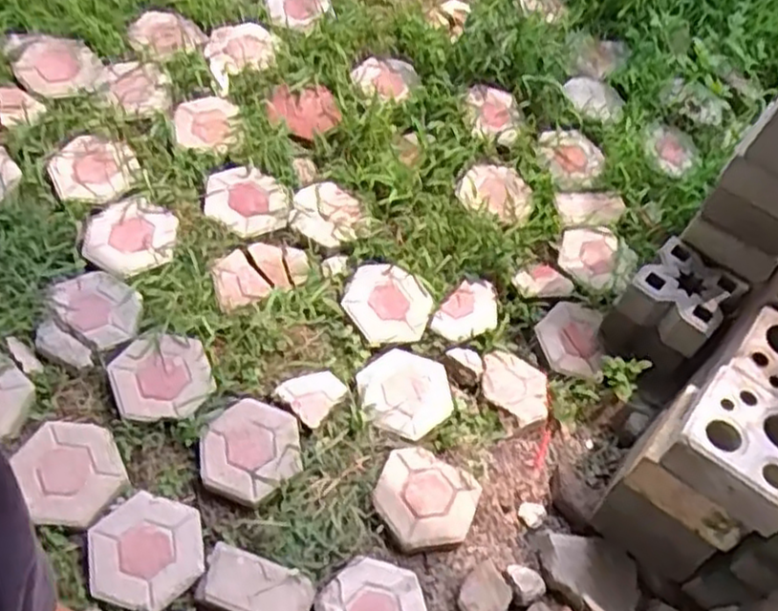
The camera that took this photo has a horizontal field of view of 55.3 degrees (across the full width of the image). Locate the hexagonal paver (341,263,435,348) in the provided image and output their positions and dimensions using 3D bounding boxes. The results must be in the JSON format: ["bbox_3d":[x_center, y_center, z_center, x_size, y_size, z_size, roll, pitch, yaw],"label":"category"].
[{"bbox_3d":[-0.002,-0.003,1.703,0.184,0.033,0.198,-27,66,-23],"label":"hexagonal paver"}]

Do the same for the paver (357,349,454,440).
[{"bbox_3d":[0.035,0.185,1.581,0.191,0.047,0.205,-7,60,-13],"label":"paver"}]

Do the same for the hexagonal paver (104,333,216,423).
[{"bbox_3d":[-0.460,0.143,1.507,0.197,0.039,0.182,-16,62,-18],"label":"hexagonal paver"}]

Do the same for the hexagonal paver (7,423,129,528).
[{"bbox_3d":[-0.602,0.307,1.399,0.170,0.029,0.200,-25,65,-22],"label":"hexagonal paver"}]

